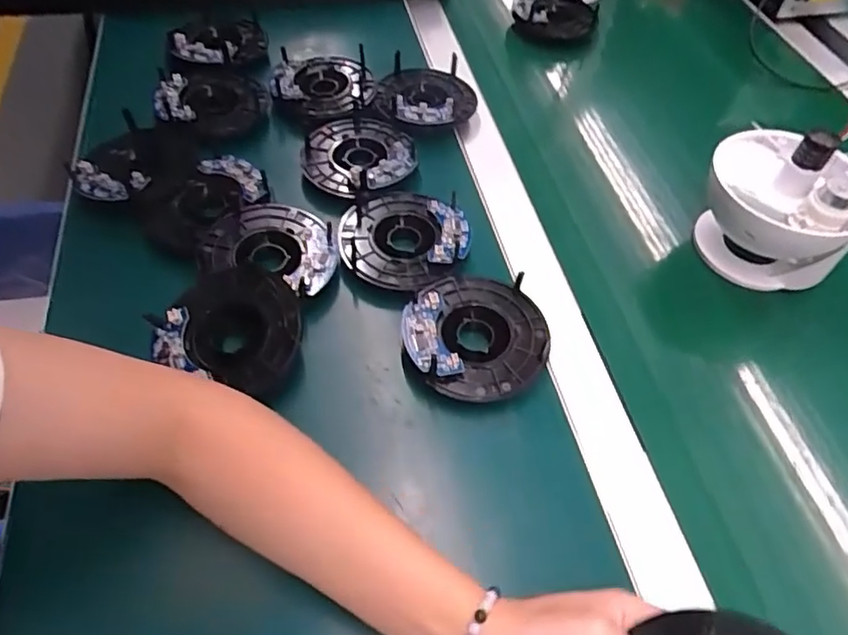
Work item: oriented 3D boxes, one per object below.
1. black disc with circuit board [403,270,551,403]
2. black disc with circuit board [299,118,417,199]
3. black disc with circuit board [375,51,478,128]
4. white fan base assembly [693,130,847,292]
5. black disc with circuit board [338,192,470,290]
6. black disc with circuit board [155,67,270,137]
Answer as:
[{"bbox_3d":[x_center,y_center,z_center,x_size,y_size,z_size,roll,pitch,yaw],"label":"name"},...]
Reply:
[{"bbox_3d":[0.037,0.010,0.414,0.100,0.021,0.100,0,55,0],"label":"black disc with circuit board"},{"bbox_3d":[-0.059,-0.148,0.521,0.096,0.018,0.107,-12,56,-9],"label":"black disc with circuit board"},{"bbox_3d":[0.002,-0.228,0.583,0.097,0.019,0.101,0,55,0],"label":"black disc with circuit board"},{"bbox_3d":[0.279,-0.086,0.467,0.116,0.114,0.106,36,61,23],"label":"white fan base assembly"},{"bbox_3d":[-0.016,-0.068,0.467,0.099,0.014,0.099,0,55,0],"label":"black disc with circuit board"},{"bbox_3d":[-0.202,-0.212,0.563,0.097,0.023,0.098,-5,55,-4],"label":"black disc with circuit board"}]

